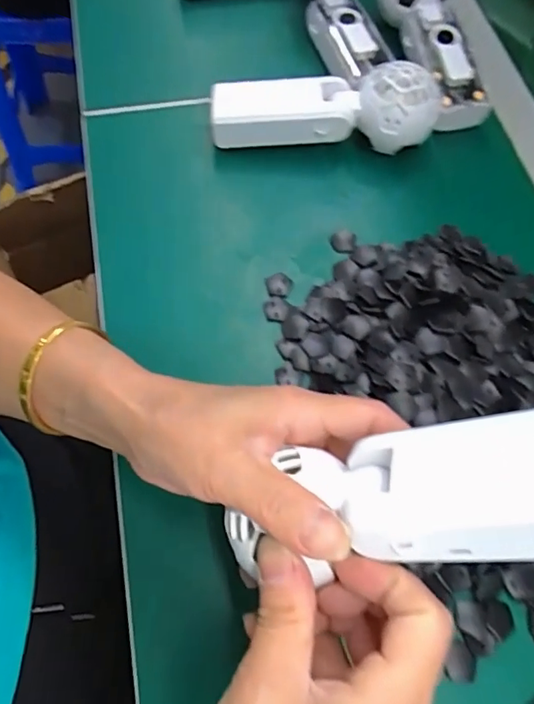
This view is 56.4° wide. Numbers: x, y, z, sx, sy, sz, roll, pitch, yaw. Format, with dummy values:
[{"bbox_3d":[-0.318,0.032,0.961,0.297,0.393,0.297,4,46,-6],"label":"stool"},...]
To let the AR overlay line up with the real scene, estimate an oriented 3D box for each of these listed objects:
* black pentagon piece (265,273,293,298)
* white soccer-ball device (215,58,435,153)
[{"bbox_3d":[0.009,-0.047,0.348,0.019,0.004,0.018,-22,69,-13],"label":"black pentagon piece"},{"bbox_3d":[0.043,-0.185,0.381,0.171,0.052,0.047,4,67,1],"label":"white soccer-ball device"}]

